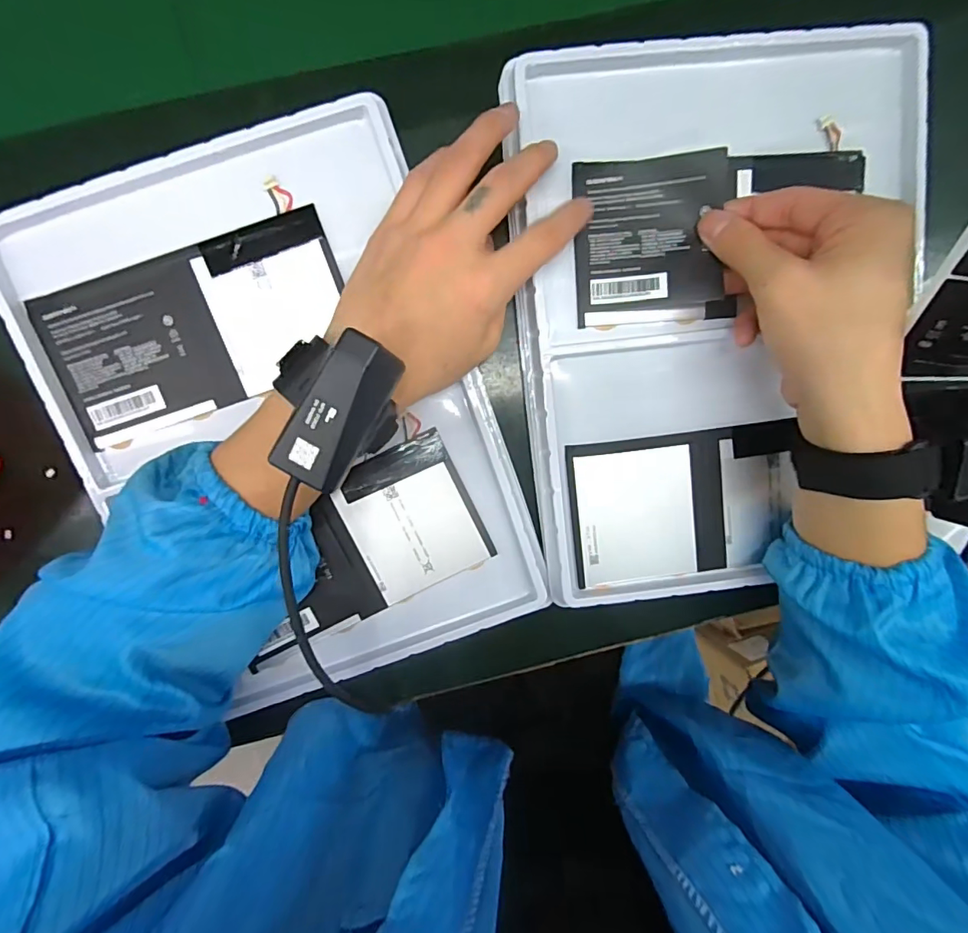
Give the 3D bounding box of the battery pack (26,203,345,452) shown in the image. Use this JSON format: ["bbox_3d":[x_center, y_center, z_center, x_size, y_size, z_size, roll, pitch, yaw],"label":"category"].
[{"bbox_3d":[-0.166,-0.081,0.292,0.167,0.005,0.089,-19,97,0],"label":"battery pack"}]

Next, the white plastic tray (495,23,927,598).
[{"bbox_3d":[0.145,-0.079,0.298,0.237,0.031,0.316,-7,96,-2],"label":"white plastic tray"}]

